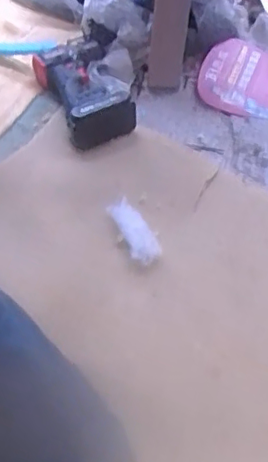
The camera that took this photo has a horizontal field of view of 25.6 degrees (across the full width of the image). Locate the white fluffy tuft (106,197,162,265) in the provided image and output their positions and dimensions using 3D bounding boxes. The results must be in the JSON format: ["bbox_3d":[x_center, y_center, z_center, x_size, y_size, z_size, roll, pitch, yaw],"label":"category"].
[{"bbox_3d":[0.002,0.002,0.908,0.046,0.032,0.103,-25,63,-15],"label":"white fluffy tuft"}]

